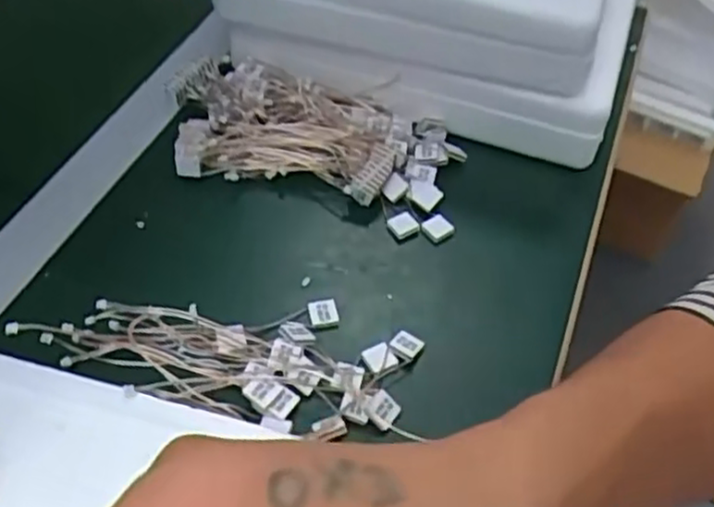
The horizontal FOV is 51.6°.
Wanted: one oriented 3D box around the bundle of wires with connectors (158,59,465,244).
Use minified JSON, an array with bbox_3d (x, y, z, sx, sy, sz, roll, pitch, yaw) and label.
[{"bbox_3d":[-0.033,-0.074,0.491,0.203,0.035,0.104,14,49,7],"label":"bundle of wires with connectors"}]

